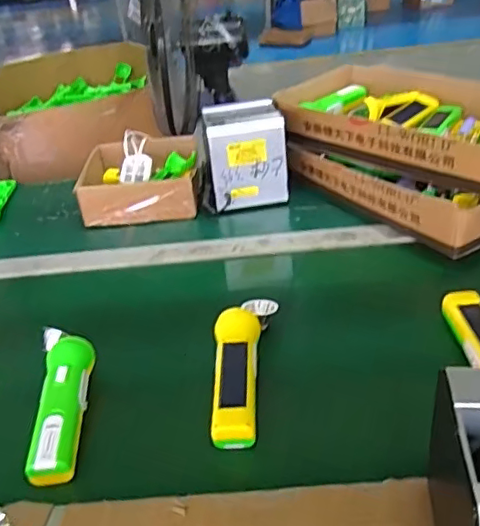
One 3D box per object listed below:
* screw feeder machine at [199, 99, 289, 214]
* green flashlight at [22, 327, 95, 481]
[{"bbox_3d":[-0.001,-0.183,0.978,0.140,0.135,0.128,-11,35,-5],"label":"screw feeder machine"},{"bbox_3d":[-0.187,0.142,0.609,0.049,0.043,0.178,-9,35,-2],"label":"green flashlight"}]

